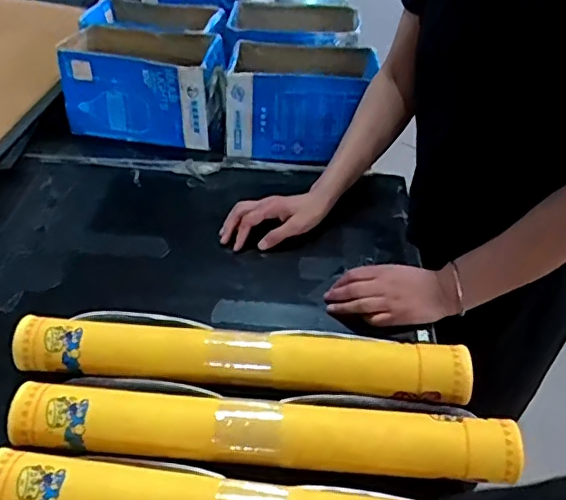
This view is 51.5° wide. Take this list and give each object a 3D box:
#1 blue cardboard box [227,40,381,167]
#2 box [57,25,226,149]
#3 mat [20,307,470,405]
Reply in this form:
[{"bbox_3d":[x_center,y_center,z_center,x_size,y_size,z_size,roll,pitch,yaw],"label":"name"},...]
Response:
[{"bbox_3d":[0.030,-0.266,1.038,0.232,0.156,0.175,5,41,2],"label":"blue cardboard box"},{"bbox_3d":[-0.251,-0.307,1.072,0.281,0.148,0.175,10,41,8],"label":"box"},{"bbox_3d":[-0.044,0.122,0.659,0.487,0.059,0.079,6,41,3],"label":"mat"}]

